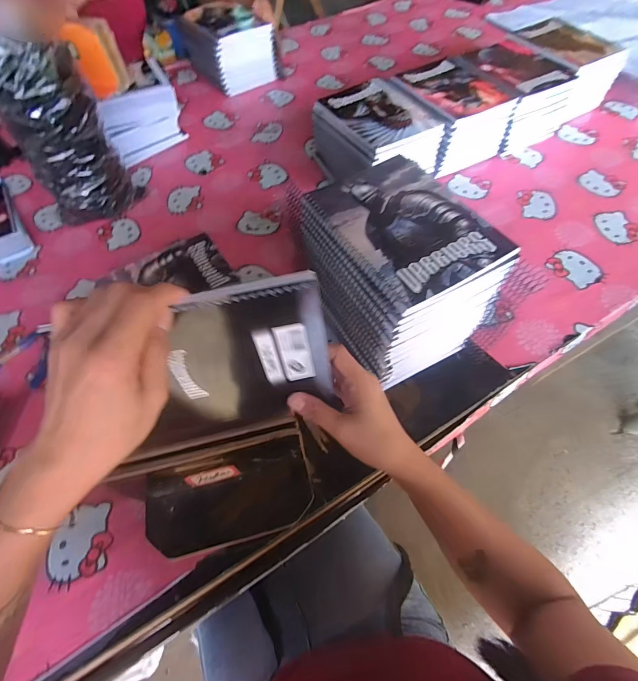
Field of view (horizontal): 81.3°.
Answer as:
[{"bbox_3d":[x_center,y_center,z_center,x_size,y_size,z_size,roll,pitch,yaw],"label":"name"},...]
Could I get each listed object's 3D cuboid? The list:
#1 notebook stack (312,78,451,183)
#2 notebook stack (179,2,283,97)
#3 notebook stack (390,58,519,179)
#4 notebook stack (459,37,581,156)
[{"bbox_3d":[0.108,-0.386,0.733,0.177,0.126,0.207,-27,62,-14],"label":"notebook stack"},{"bbox_3d":[-0.226,-0.761,0.966,0.187,0.124,0.203,-30,62,-16],"label":"notebook stack"},{"bbox_3d":[0.258,-0.459,0.769,0.184,0.125,0.205,-25,61,-13],"label":"notebook stack"},{"bbox_3d":[0.400,-0.520,0.796,0.169,0.123,0.197,-28,62,-15],"label":"notebook stack"}]

